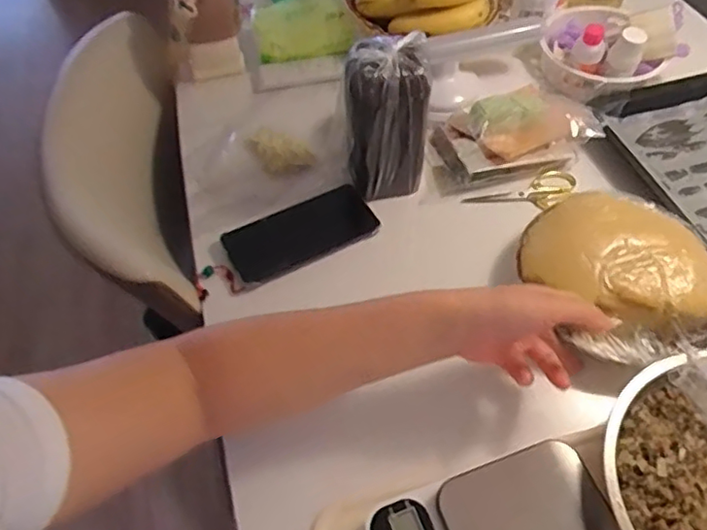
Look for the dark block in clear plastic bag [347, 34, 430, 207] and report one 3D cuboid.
[{"bbox_3d":[0.036,-0.152,0.630,0.083,0.173,0.061,-18,56,-10],"label":"dark block in clear plastic bag"}]

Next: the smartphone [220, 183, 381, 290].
[{"bbox_3d":[-0.058,-0.037,0.645,0.161,0.010,0.082,-24,58,-14],"label":"smartphone"}]

